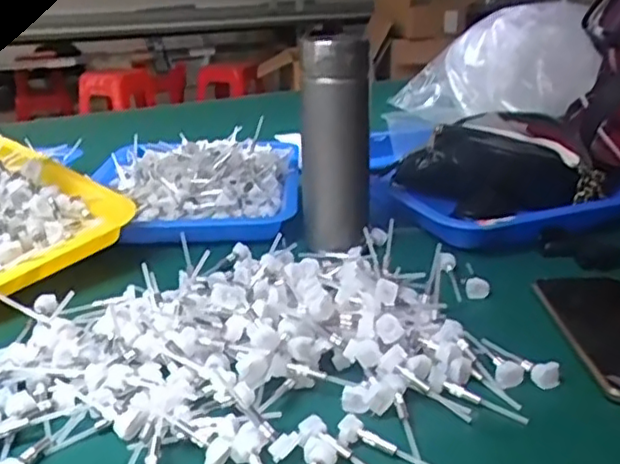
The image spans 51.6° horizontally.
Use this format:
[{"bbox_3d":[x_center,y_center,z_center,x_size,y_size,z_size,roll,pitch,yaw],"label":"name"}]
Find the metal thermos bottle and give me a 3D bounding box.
[{"bbox_3d":[0.026,-0.087,0.629,0.064,0.198,0.059,1,23,3],"label":"metal thermos bottle"}]

